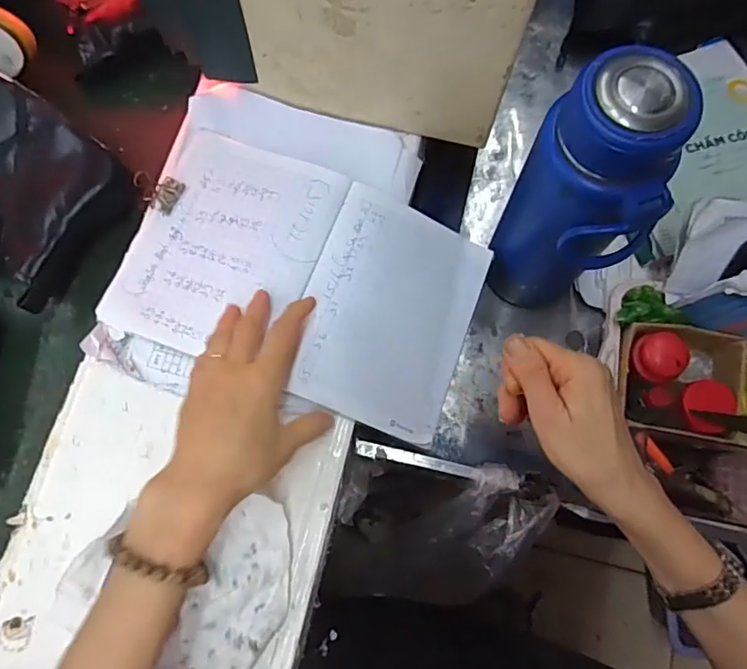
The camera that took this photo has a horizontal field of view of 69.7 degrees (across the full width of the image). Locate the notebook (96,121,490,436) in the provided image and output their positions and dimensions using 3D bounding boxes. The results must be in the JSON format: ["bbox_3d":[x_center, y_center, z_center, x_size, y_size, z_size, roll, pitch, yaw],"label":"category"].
[{"bbox_3d":[-0.061,-0.048,0.490,0.306,0.054,0.205,19,75,5],"label":"notebook"}]

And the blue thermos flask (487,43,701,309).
[{"bbox_3d":[0.165,-0.103,0.459,0.094,0.266,0.094,0,74,0],"label":"blue thermos flask"}]

